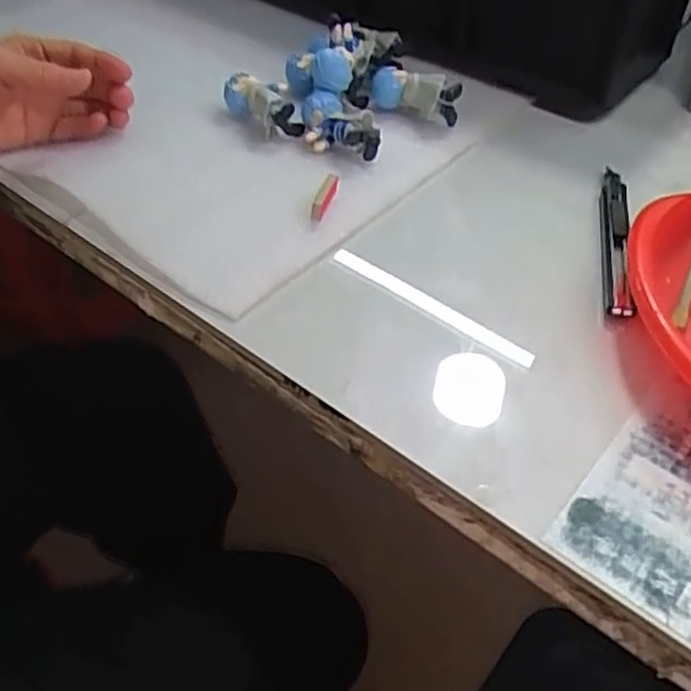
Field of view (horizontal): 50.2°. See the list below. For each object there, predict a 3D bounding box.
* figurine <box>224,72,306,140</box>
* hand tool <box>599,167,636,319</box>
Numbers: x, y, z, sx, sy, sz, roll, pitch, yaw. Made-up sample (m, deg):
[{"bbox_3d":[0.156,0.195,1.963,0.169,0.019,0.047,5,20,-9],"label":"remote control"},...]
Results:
[{"bbox_3d":[-0.056,-0.164,0.498,0.020,0.027,0.061,-34,56,-29],"label":"figurine"},{"bbox_3d":[0.159,-0.065,0.432,0.017,0.011,0.138,11,47,9],"label":"hand tool"}]

